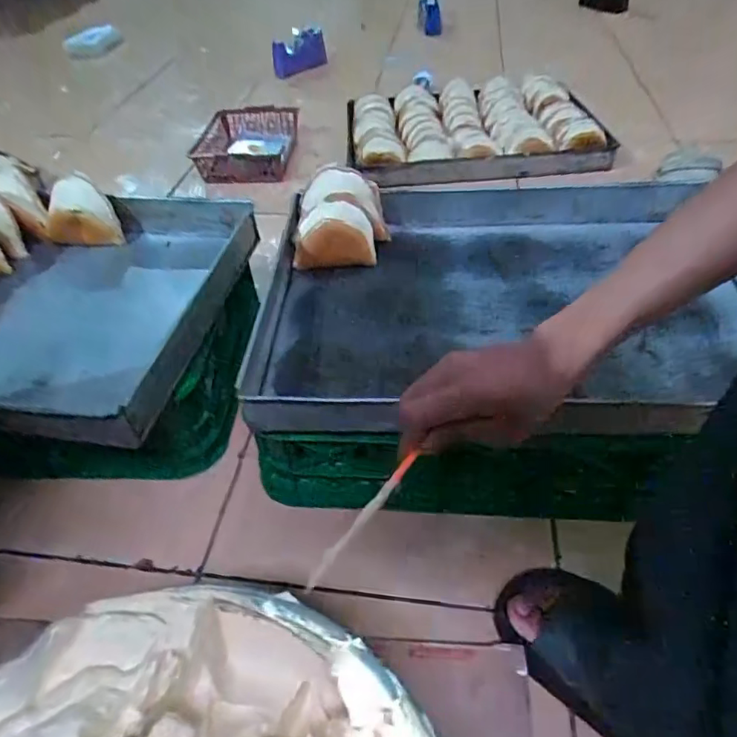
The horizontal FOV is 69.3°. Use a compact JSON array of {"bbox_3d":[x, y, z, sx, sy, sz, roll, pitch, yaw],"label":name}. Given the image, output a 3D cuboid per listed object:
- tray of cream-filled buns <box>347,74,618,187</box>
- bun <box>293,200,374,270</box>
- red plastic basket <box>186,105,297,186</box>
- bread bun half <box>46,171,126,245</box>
[{"bbox_3d":[0.242,-0.640,1.366,0.602,0.081,0.501,-6,46,-1],"label":"tray of cream-filled buns"},{"bbox_3d":[-0.048,-0.189,0.753,0.112,0.068,0.088,-2,46,2],"label":"bun"},{"bbox_3d":[-0.316,-0.570,1.371,0.242,0.088,0.286,0,47,4],"label":"red plastic basket"},{"bbox_3d":[-0.437,-0.241,0.812,0.100,0.084,0.059,-3,46,1],"label":"bread bun half"}]

